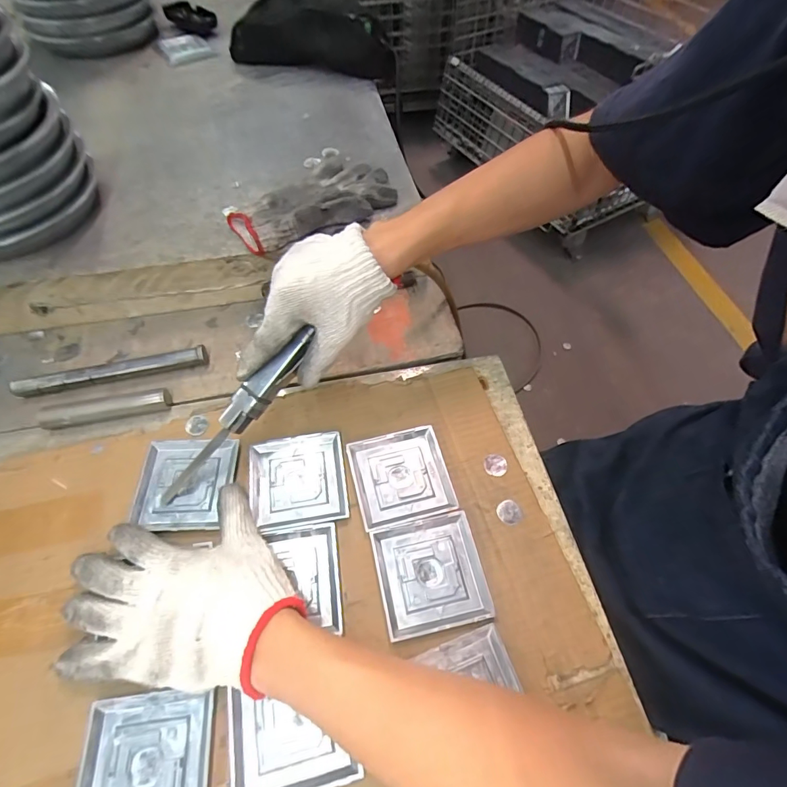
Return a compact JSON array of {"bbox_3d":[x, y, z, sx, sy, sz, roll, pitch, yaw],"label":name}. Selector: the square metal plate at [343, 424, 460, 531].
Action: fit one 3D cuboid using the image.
[{"bbox_3d":[0.007,0.080,0.428,0.090,0.006,0.089,-12,59,-9],"label":"square metal plate"}]

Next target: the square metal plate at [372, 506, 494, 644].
[{"bbox_3d":[0.032,0.156,0.383,0.090,0.004,0.090,-10,59,-8],"label":"square metal plate"}]

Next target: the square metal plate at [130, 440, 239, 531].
[{"bbox_3d":[-0.201,0.086,0.423,0.090,0.009,0.089,-2,58,-3],"label":"square metal plate"}]

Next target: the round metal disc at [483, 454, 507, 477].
[{"bbox_3d":[0.102,0.071,0.439,0.022,0.004,0.022,4,58,1],"label":"round metal disc"}]

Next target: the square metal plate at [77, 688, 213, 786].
[{"bbox_3d":[-0.178,0.268,0.313,0.089,0.005,0.089,-5,58,-5],"label":"square metal plate"}]

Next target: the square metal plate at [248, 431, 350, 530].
[{"bbox_3d":[-0.093,0.083,0.425,0.091,0.005,0.088,-8,59,-6],"label":"square metal plate"}]

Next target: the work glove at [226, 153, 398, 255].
[{"bbox_3d":[-0.100,-0.237,0.528,0.188,0.033,0.123,-32,64,-20],"label":"work glove"}]

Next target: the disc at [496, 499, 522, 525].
[{"bbox_3d":[0.110,0.112,0.417,0.022,0.004,0.022,1,58,-1],"label":"disc"}]

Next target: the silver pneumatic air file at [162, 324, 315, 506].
[{"bbox_3d":[-0.147,0.021,0.411,0.023,0.025,0.203,43,94,22],"label":"silver pneumatic air file"}]

